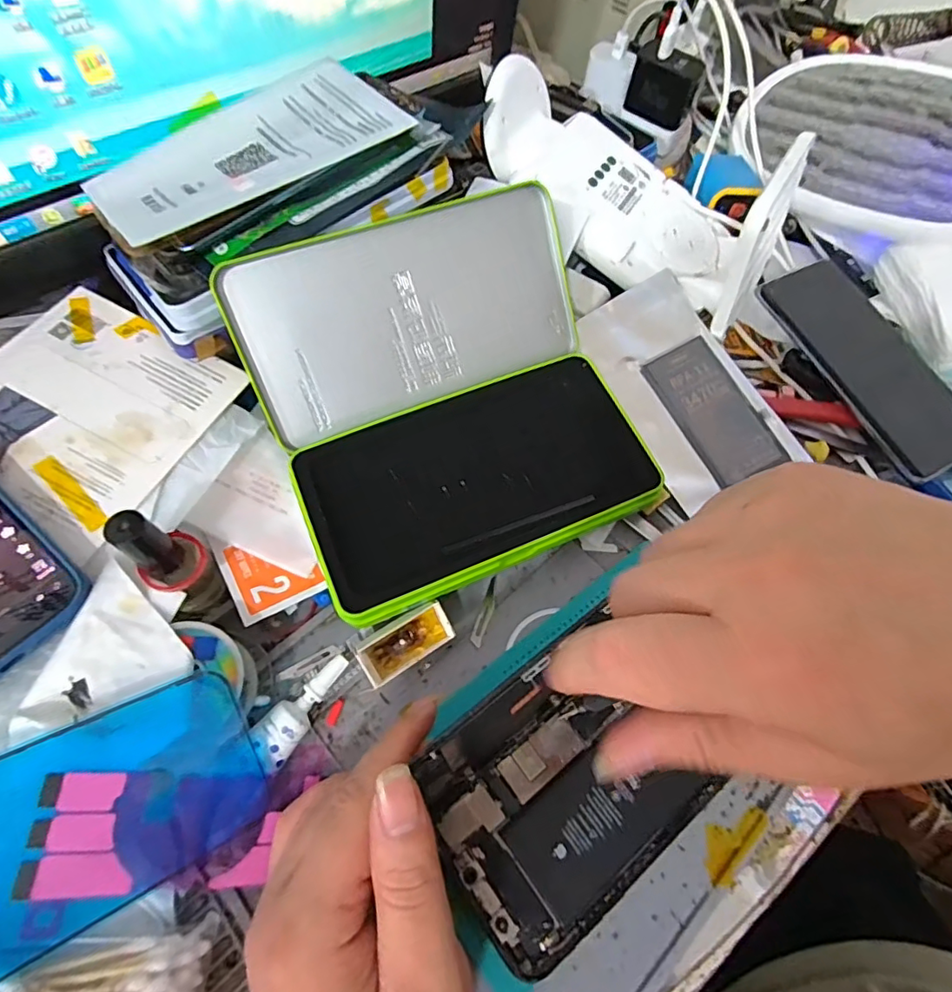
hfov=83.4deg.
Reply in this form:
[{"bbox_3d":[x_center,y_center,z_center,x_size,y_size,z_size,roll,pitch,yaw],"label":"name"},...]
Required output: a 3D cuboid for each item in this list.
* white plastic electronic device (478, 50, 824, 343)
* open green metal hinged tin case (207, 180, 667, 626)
[{"bbox_3d":[0.099,-0.199,0.353,0.202,0.086,0.096,31,65,13],"label":"white plastic electronic device"},{"bbox_3d":[-0.013,-0.055,0.291,0.191,0.079,0.184,-22,65,-14],"label":"open green metal hinged tin case"}]

